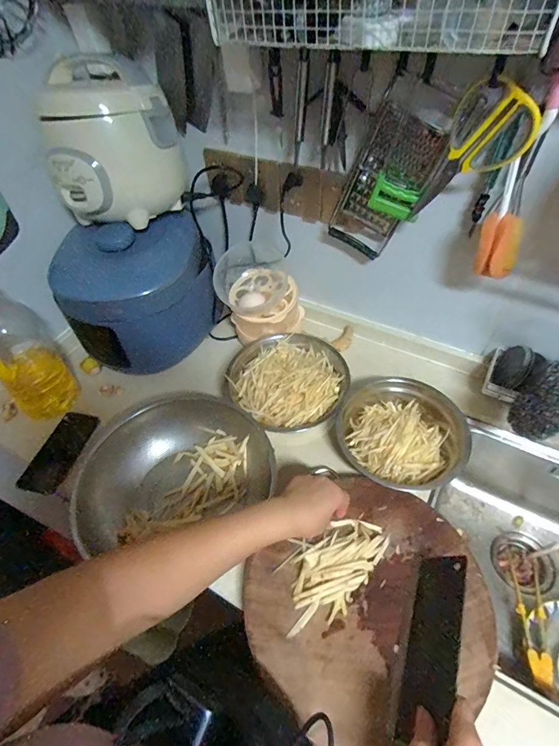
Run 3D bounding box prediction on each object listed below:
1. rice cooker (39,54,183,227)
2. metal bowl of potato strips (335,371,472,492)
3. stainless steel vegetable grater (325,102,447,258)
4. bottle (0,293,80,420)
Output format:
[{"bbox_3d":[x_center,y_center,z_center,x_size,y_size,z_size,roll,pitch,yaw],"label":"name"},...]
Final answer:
[{"bbox_3d":[-0.286,-0.403,0.674,0.211,0.201,0.191,-13,52,-6],"label":"rice cooker"},{"bbox_3d":[0.217,0.110,0.672,0.207,0.096,0.195,-2,51,2],"label":"metal bowl of potato strips"},{"bbox_3d":[0.154,-0.279,0.605,0.114,0.233,0.042,38,60,4],"label":"stainless steel vegetable grater"},{"bbox_3d":[-0.494,-0.039,0.728,0.131,0.296,0.116,-38,58,-24],"label":"bottle"}]

